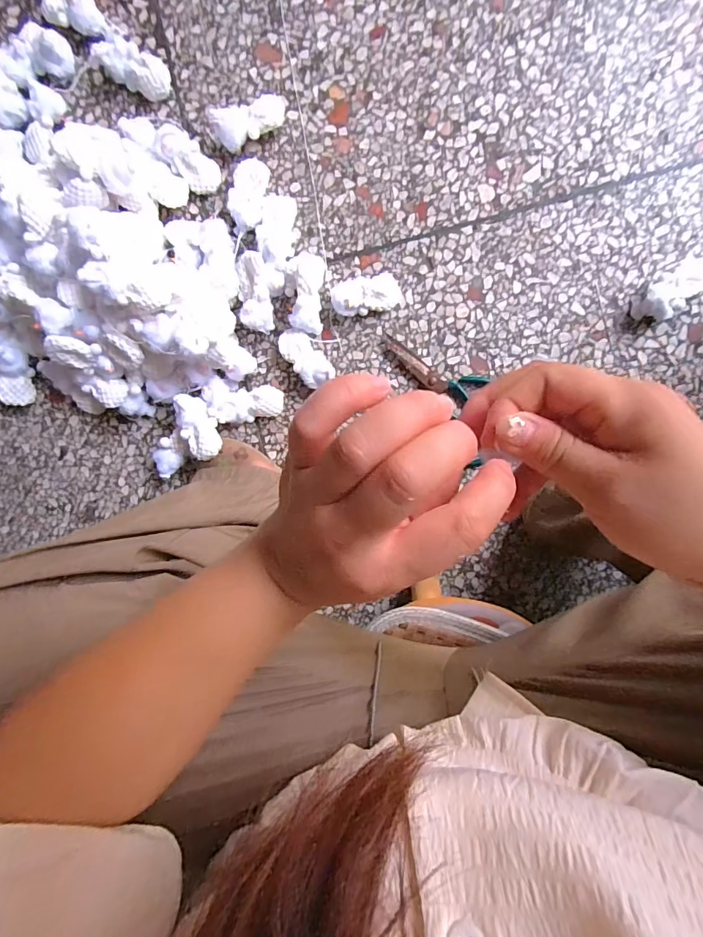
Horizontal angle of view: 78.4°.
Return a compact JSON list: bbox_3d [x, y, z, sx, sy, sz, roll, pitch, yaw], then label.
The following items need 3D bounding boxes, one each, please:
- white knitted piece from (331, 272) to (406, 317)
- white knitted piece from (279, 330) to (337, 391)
[{"bbox_3d":[0.021,-0.226,0.552,0.089,0.033,0.050,-7,96,7],"label":"white knitted piece"},{"bbox_3d":[-0.059,-0.144,0.569,0.041,0.025,0.090,-39,79,9],"label":"white knitted piece"}]

